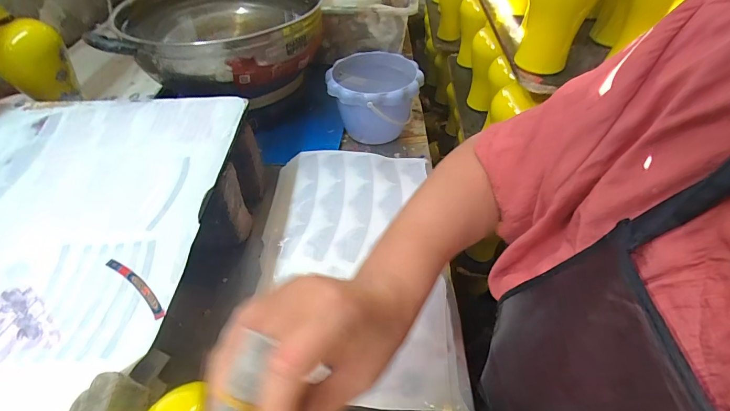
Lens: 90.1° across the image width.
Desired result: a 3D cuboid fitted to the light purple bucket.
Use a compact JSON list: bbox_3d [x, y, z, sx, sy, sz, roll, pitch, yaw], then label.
[{"bbox_3d":[0.017,-0.185,0.662,0.156,0.117,0.163,0,47,0],"label":"light purple bucket"}]

